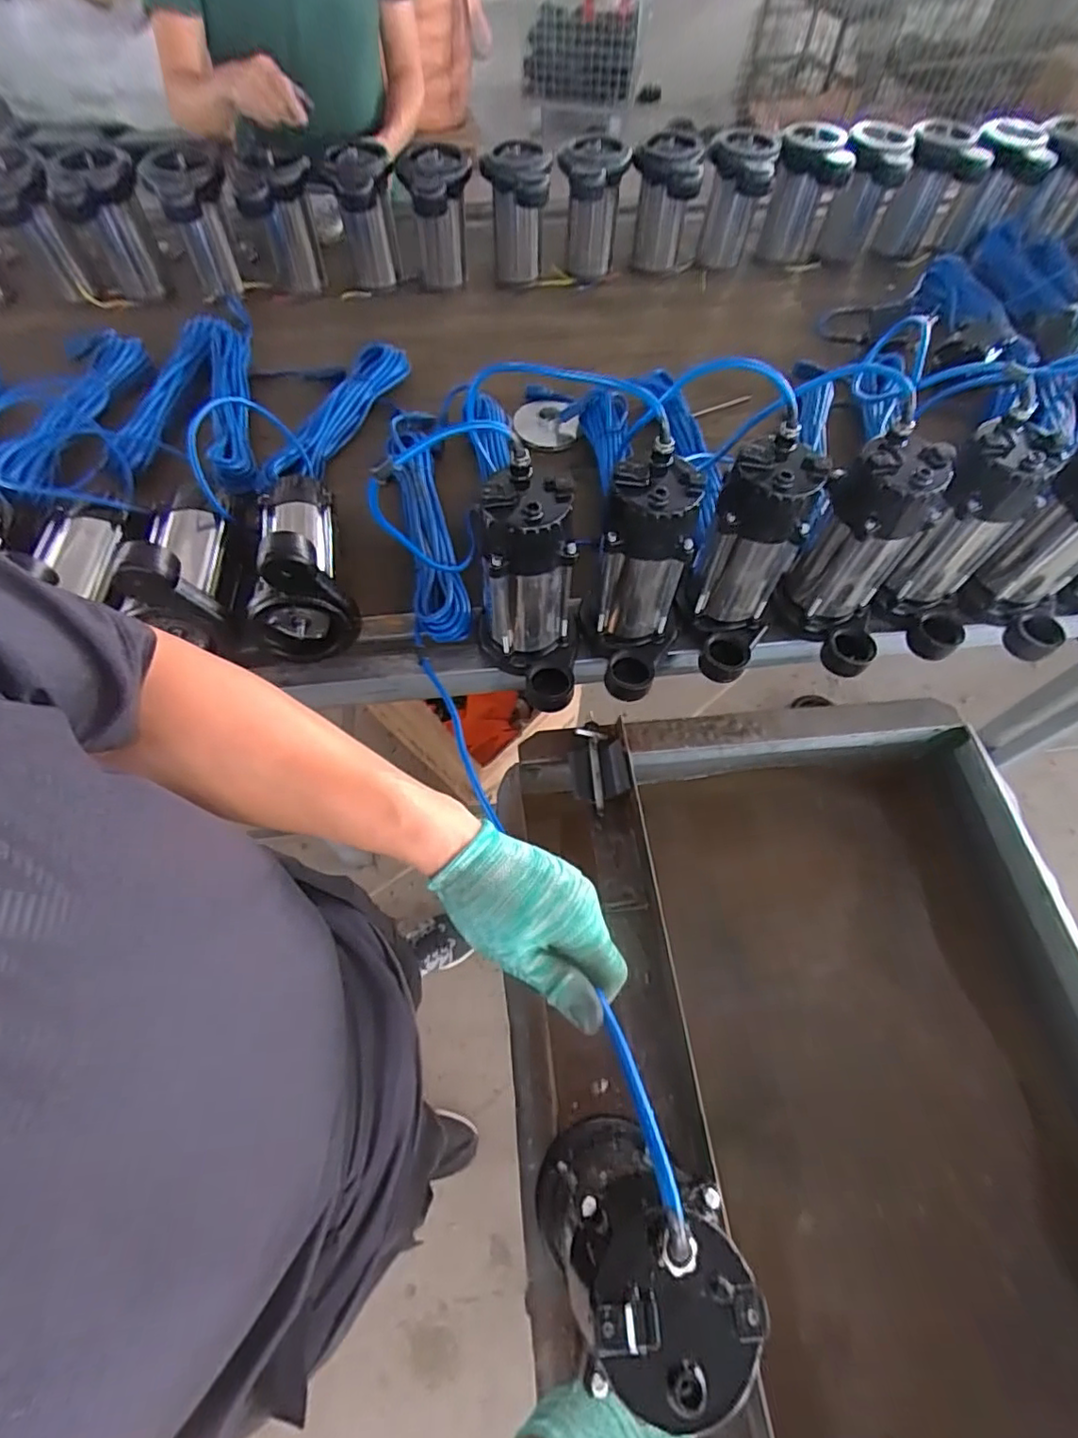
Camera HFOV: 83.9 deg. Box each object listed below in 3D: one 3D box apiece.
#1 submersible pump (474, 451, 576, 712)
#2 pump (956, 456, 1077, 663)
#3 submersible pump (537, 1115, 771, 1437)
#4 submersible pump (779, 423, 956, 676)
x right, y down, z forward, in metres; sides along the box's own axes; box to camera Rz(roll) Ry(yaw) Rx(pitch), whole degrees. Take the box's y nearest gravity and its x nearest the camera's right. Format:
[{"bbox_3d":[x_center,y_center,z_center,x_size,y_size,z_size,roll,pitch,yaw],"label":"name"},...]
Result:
[{"bbox_3d":[-0.009,-0.129,0.642,0.108,0.231,0.150,-3,63,-4],"label":"submersible pump"},{"bbox_3d":[0.616,-0.196,0.691,0.136,0.226,0.110,38,67,16],"label":"pump"},{"bbox_3d":[0.053,0.324,0.386,0.079,0.240,0.077,2,72,-7],"label":"submersible pump"},{"bbox_3d":[0.368,-0.176,0.671,0.094,0.219,0.149,-40,71,-20],"label":"submersible pump"}]

